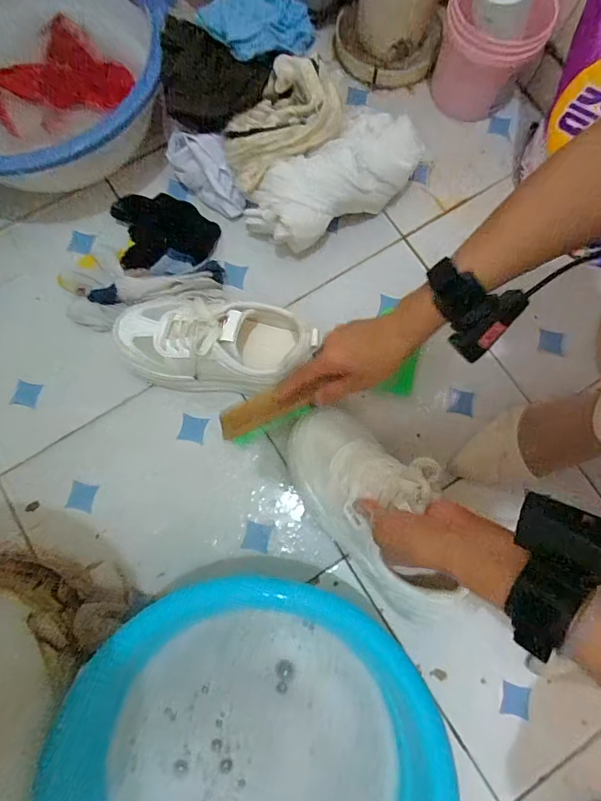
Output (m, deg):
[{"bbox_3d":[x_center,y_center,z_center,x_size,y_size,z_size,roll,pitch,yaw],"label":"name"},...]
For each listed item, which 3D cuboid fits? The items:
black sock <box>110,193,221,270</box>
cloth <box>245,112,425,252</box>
[{"bbox_3d":[-0.180,-0.218,0.541,0.137,0.038,0.104,6,79,0],"label":"black sock"},{"bbox_3d":[0.043,-0.270,0.528,0.225,0.100,0.086,-32,81,-8],"label":"cloth"}]

